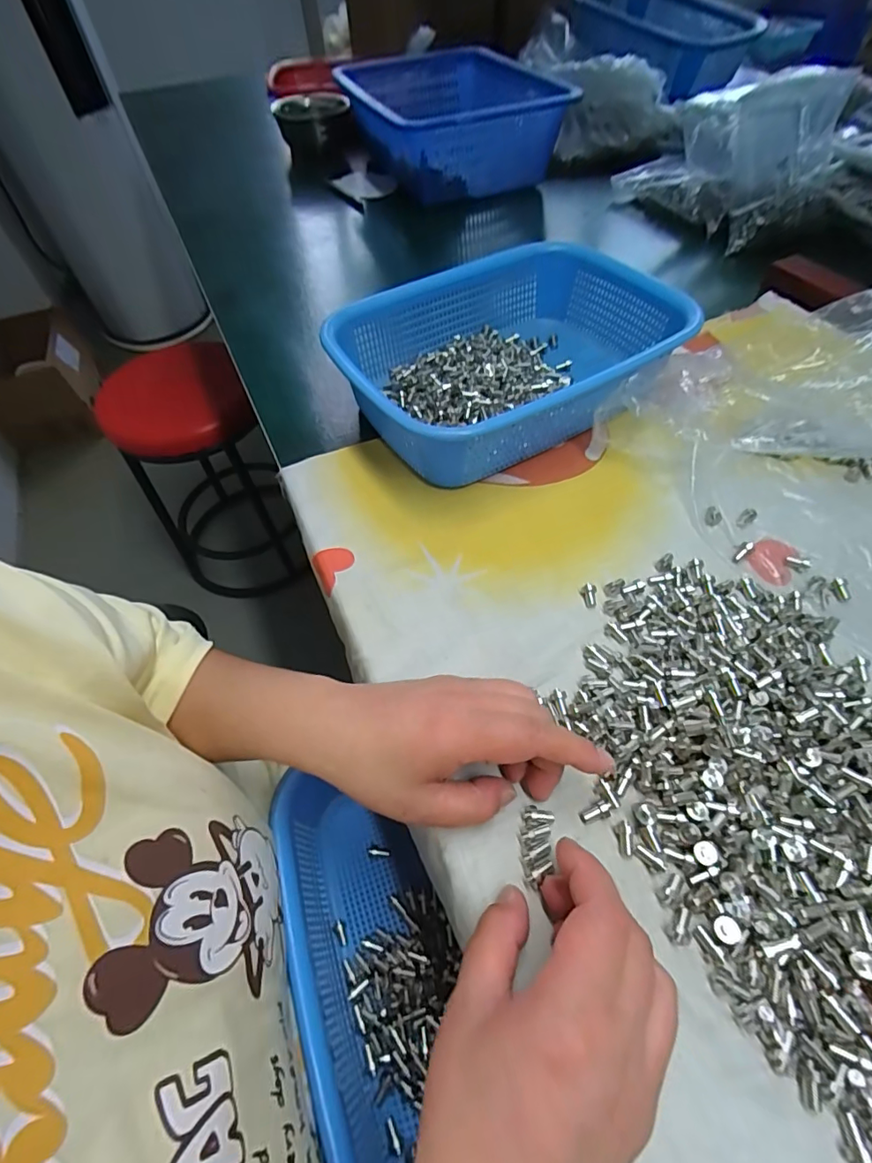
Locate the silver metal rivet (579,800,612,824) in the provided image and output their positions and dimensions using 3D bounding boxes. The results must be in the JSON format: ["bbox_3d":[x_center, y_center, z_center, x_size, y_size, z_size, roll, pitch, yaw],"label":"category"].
[{"bbox_3d":[0.084,0.121,0.265,0.017,0.005,0.008,-29,57,3],"label":"silver metal rivet"}]

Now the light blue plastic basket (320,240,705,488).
[{"bbox_3d":[0.066,-0.194,0.445,0.281,0.077,0.203,-29,58,-15],"label":"light blue plastic basket"}]

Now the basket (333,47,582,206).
[{"bbox_3d":[0.027,-0.681,0.766,0.225,0.115,0.372,-20,56,-10],"label":"basket"}]

